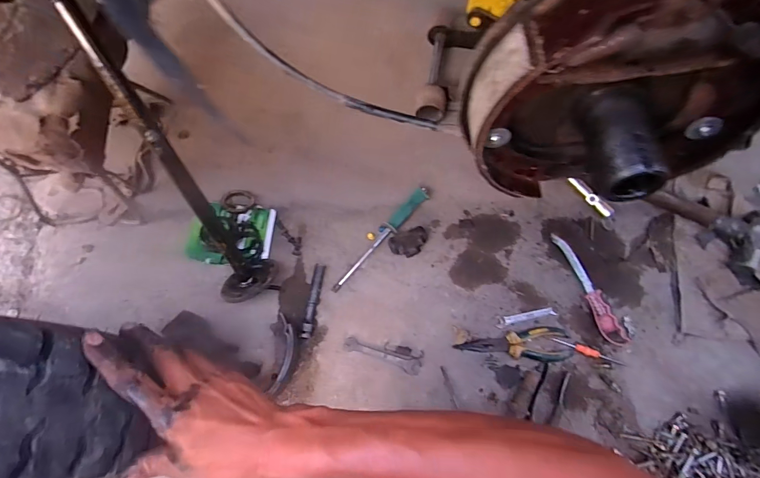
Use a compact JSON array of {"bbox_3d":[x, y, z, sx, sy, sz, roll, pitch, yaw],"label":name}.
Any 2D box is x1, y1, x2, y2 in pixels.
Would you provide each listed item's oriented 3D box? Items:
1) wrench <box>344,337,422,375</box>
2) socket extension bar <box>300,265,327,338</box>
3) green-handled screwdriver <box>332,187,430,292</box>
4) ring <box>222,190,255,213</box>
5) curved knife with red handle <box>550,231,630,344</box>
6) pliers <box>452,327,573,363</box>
[{"bbox_3d":[0.003,0.197,0.638,0.129,0.004,0.024,18,70,7],"label":"wrench"},{"bbox_3d":[-0.117,0.107,0.665,0.019,0.014,0.129,9,69,3],"label":"socket extension bar"},{"bbox_3d":[0.001,-0.001,0.698,0.026,0.026,0.244,41,82,14],"label":"green-handled screwdriver"},{"bbox_3d":[-0.269,-0.072,0.721,0.056,0.008,0.046,2,69,1],"label":"ring"},{"bbox_3d":[0.371,0.085,0.670,0.031,0.016,0.212,-20,70,-7],"label":"curved knife with red handle"},{"bbox_3d":[0.226,0.181,0.628,0.187,0.025,0.055,-7,69,-3],"label":"pliers"}]

